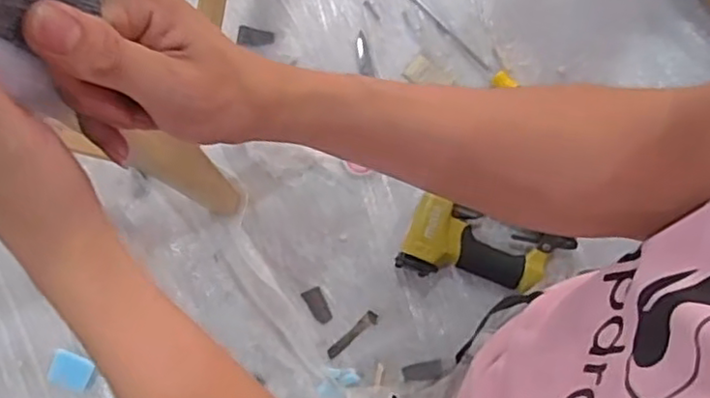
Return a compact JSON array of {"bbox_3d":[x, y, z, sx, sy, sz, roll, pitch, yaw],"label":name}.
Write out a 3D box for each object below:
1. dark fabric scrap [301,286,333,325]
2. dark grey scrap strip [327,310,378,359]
[{"bbox_3d":[-0.045,0.132,0.808,0.023,0.005,0.046,-28,81,-5],"label":"dark fabric scrap"},{"bbox_3d":[-0.003,0.166,0.797,0.076,0.012,0.016,-42,83,-7],"label":"dark grey scrap strip"}]

